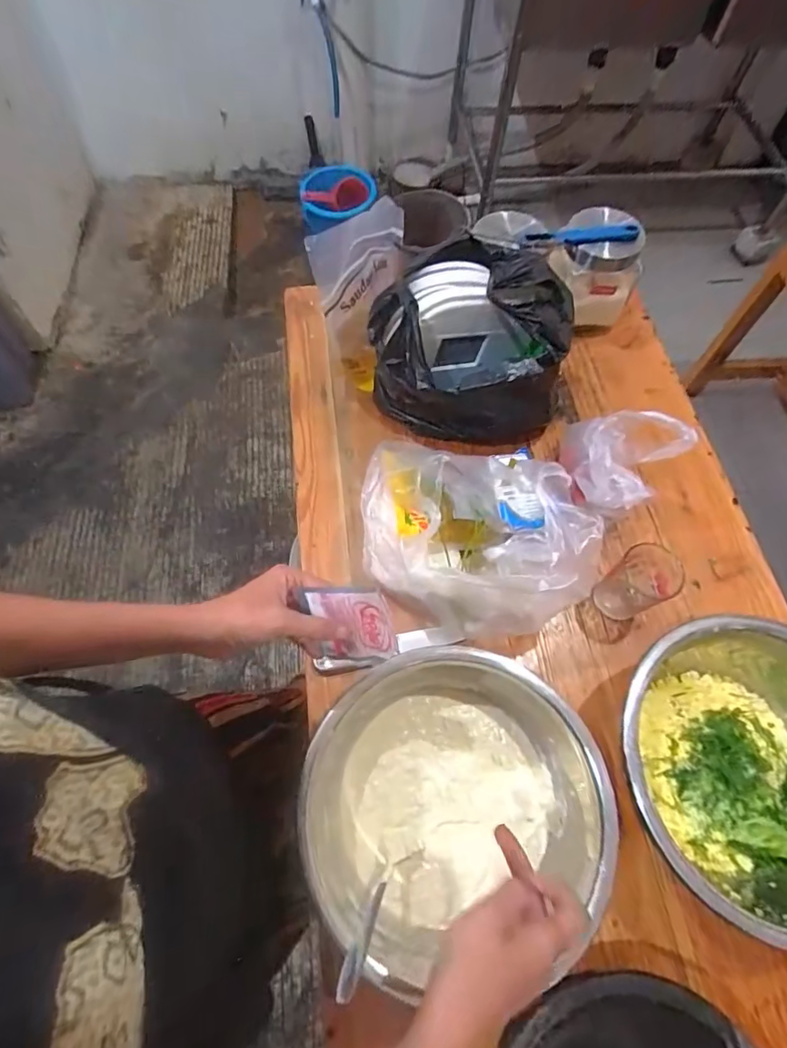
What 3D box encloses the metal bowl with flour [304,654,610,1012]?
[{"bbox_3d":[0.055,0.260,0.494,0.263,0.084,0.254,1,64,-2],"label":"metal bowl with flour"}]

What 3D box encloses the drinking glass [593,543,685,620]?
[{"bbox_3d":[0.288,0.072,0.621,0.076,0.076,0.064,-33,70,-16],"label":"drinking glass"}]

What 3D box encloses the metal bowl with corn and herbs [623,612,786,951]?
[{"bbox_3d":[0.353,0.228,0.506,0.232,0.118,0.256,-16,66,-10],"label":"metal bowl with corn and herbs"}]

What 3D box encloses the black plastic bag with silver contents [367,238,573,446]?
[{"bbox_3d":[0.092,-0.214,0.680,0.233,0.213,0.190,-8,65,-6],"label":"black plastic bag with silver contents"}]

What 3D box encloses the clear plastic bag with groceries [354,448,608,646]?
[{"bbox_3d":[0.086,0.022,0.585,0.217,0.137,0.198,-10,65,-7],"label":"clear plastic bag with groceries"}]

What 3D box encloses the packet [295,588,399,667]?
[{"bbox_3d":[-0.039,0.086,0.441,0.081,0.072,0.009,-4,22,24],"label":"packet"}]

